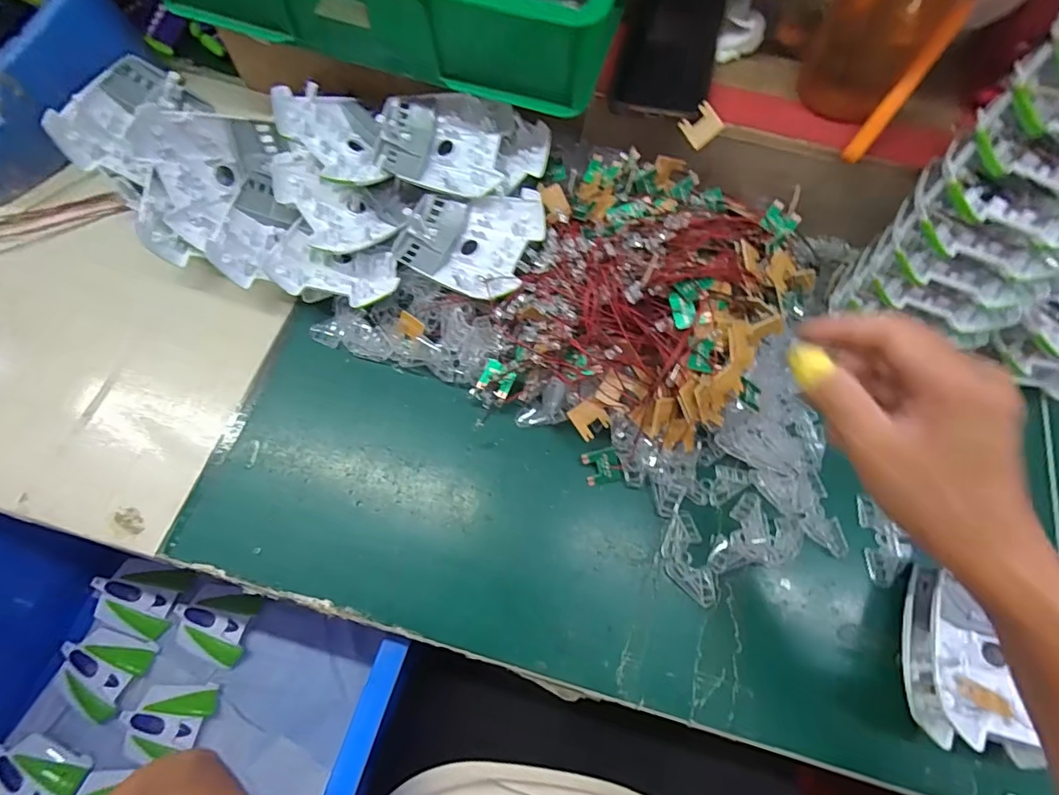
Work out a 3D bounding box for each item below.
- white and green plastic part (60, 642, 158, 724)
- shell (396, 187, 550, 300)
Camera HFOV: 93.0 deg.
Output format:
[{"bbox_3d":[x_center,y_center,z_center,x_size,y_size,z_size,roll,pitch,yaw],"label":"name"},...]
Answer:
[{"bbox_3d":[-0.552,0.353,0.637,0.100,0.021,0.083,20,70,5],"label":"white and green plastic part"},{"bbox_3d":[-0.050,-0.128,0.404,0.107,0.027,0.096,22,70,6],"label":"shell"}]

